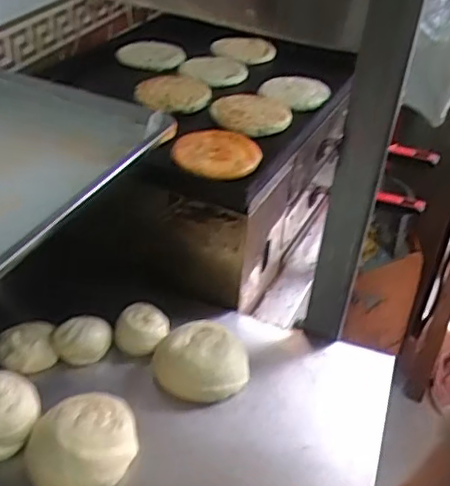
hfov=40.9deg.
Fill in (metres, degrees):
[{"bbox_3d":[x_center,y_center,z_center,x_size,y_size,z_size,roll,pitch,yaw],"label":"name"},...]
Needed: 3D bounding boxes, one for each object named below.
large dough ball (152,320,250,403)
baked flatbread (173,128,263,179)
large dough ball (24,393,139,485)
[{"bbox_3d":[-0.030,0.152,0.790,0.107,0.057,0.112,3,36,-2],"label":"large dough ball"},{"bbox_3d":[-0.011,-0.135,0.906,0.130,0.026,0.116,-5,37,-14],"label":"baked flatbread"},{"bbox_3d":[-0.159,0.227,0.679,0.125,0.054,0.111,-9,38,-18],"label":"large dough ball"}]

